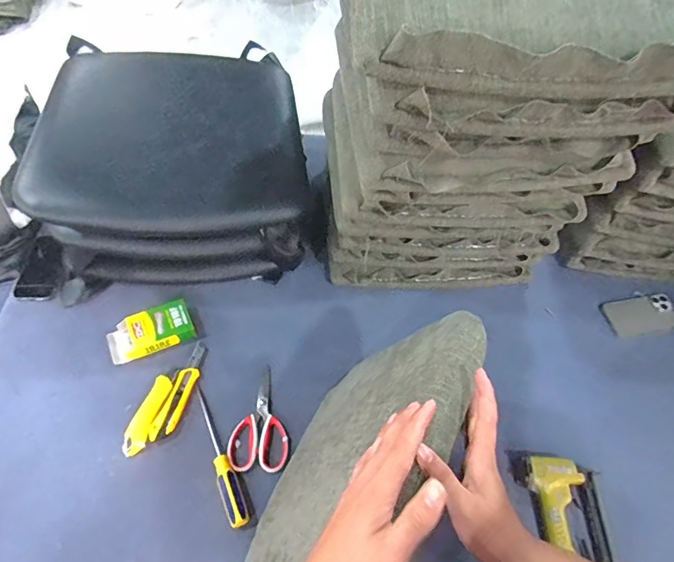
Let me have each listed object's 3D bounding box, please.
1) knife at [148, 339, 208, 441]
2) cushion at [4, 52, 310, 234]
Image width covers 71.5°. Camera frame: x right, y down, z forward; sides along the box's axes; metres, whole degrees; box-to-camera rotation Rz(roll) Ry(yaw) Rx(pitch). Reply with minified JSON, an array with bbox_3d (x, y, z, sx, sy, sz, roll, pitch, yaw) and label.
[{"bbox_3d":[-0.282,0.197,0.855,0.039,0.013,0.192,17,56,7],"label":"knife"},{"bbox_3d":[-0.322,-0.273,0.914,0.504,0.141,0.383,-7,56,-9],"label":"cushion"}]

